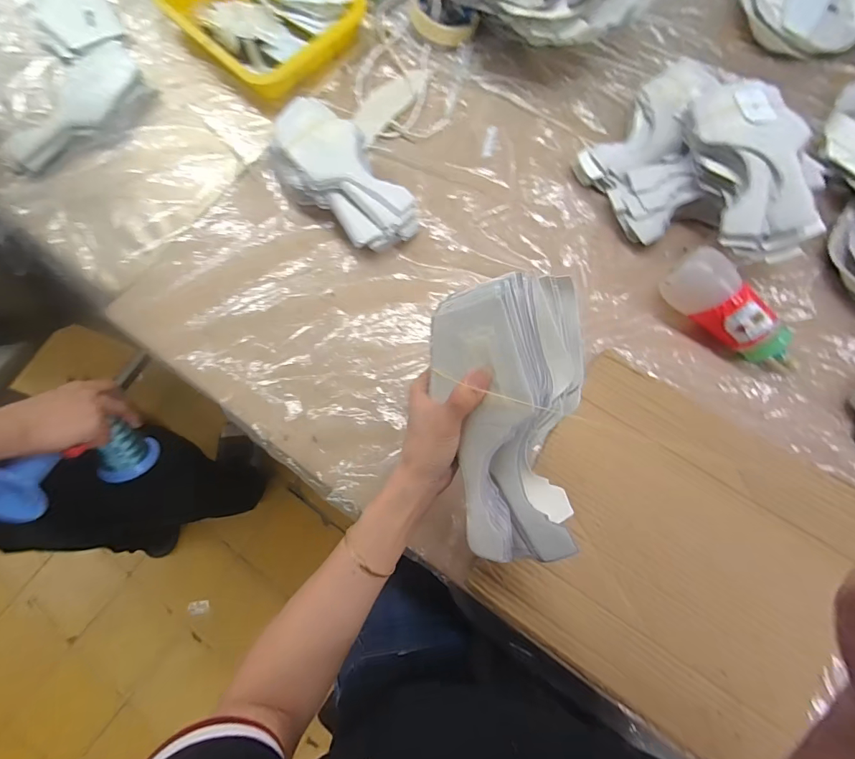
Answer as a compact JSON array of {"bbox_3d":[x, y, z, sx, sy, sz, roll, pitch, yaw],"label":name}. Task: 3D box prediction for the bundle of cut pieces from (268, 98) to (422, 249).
[{"bbox_3d":[-0.103,-0.237,0.503,0.105,0.053,0.200,-33,78,-8],"label":"bundle of cut pieces"}]

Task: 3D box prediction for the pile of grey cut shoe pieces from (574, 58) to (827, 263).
[{"bbox_3d":[0.324,-0.251,0.483,0.245,0.098,0.218,38,78,9],"label":"pile of grey cut shoe pieces"}]

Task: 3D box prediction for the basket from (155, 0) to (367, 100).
[{"bbox_3d":[-0.221,-0.500,0.575,0.198,0.037,0.228,-42,79,-10],"label":"basket"}]

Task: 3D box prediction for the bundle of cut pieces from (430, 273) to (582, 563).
[{"bbox_3d":[0.063,0.032,0.315,0.105,0.062,0.205,-6,103,-2],"label":"bundle of cut pieces"}]

